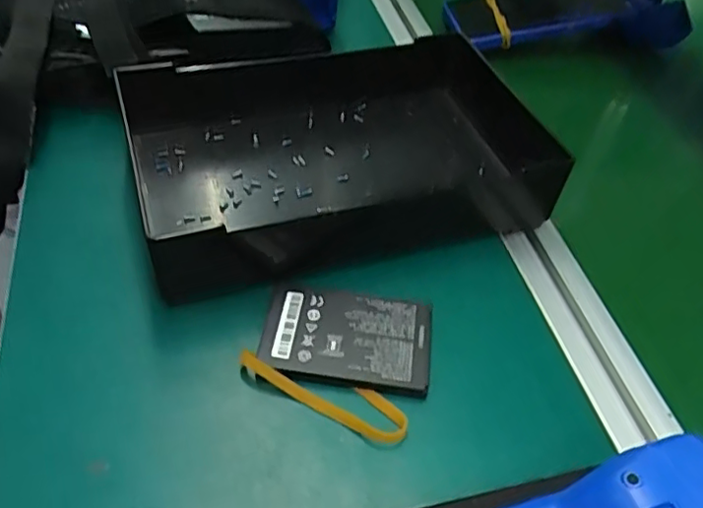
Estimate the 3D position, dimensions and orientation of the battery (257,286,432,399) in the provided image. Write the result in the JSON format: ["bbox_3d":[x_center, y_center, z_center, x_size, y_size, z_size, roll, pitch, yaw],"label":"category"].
[{"bbox_3d":[-0.002,0.045,0.343,0.088,0.009,0.057,8,47,1],"label":"battery"}]

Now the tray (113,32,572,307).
[{"bbox_3d":[-0.012,-0.077,0.423,0.247,0.049,0.181,-10,49,-15],"label":"tray"}]

